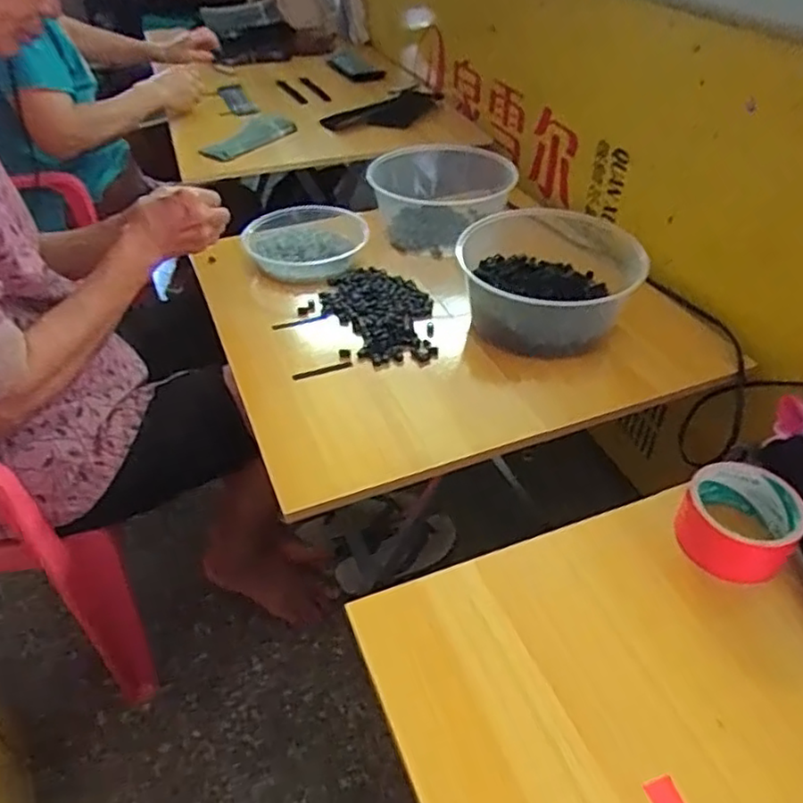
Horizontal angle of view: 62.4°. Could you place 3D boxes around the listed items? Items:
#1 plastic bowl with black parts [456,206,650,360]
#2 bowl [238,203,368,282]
[{"bbox_3d":[0.194,-0.160,0.875,0.213,0.104,0.210,0,41,0],"label":"plastic bowl with black parts"},{"bbox_3d":[-0.152,-0.261,1.052,0.191,0.045,0.205,-5,41,-4],"label":"bowl"}]

